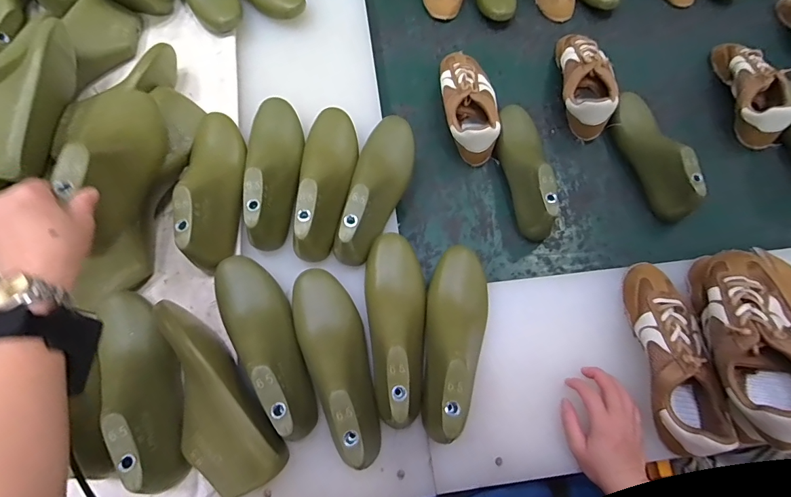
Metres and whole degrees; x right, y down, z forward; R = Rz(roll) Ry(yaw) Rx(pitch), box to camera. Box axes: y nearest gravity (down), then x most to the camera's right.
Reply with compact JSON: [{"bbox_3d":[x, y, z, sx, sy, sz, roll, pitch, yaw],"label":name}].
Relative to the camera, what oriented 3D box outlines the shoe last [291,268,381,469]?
[{"bbox_3d":[-0.070,0.130,0.466,0.077,0.085,0.237,-18,59,-8],"label":"shoe last"}]

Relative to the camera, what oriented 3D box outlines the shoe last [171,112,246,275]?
[{"bbox_3d":[-0.246,-0.086,0.526,0.072,0.072,0.227,-8,70,-4],"label":"shoe last"}]

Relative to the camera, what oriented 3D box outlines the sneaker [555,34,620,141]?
[{"bbox_3d":[0.340,-0.302,0.694,0.096,0.072,0.210,8,70,2],"label":"sneaker"}]

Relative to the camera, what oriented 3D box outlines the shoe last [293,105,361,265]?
[{"bbox_3d":[-0.095,-0.110,0.543,0.073,0.080,0.246,1,70,-1],"label":"shoe last"}]

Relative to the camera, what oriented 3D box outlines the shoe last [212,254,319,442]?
[{"bbox_3d":[-0.152,0.104,0.459,0.074,0.070,0.240,-28,73,-11],"label":"shoe last"}]

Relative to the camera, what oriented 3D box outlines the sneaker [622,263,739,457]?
[{"bbox_3d":[0.344,0.127,0.486,0.079,0.072,0.230,2,70,0],"label":"sneaker"}]

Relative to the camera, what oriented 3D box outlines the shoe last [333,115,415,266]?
[{"bbox_3d":[-0.024,-0.093,0.534,0.077,0.072,0.236,13,70,4],"label":"shoe last"}]

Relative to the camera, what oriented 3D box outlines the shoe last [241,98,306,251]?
[{"bbox_3d":[-0.168,-0.116,0.542,0.068,0.078,0.231,-4,70,-2],"label":"shoe last"}]

